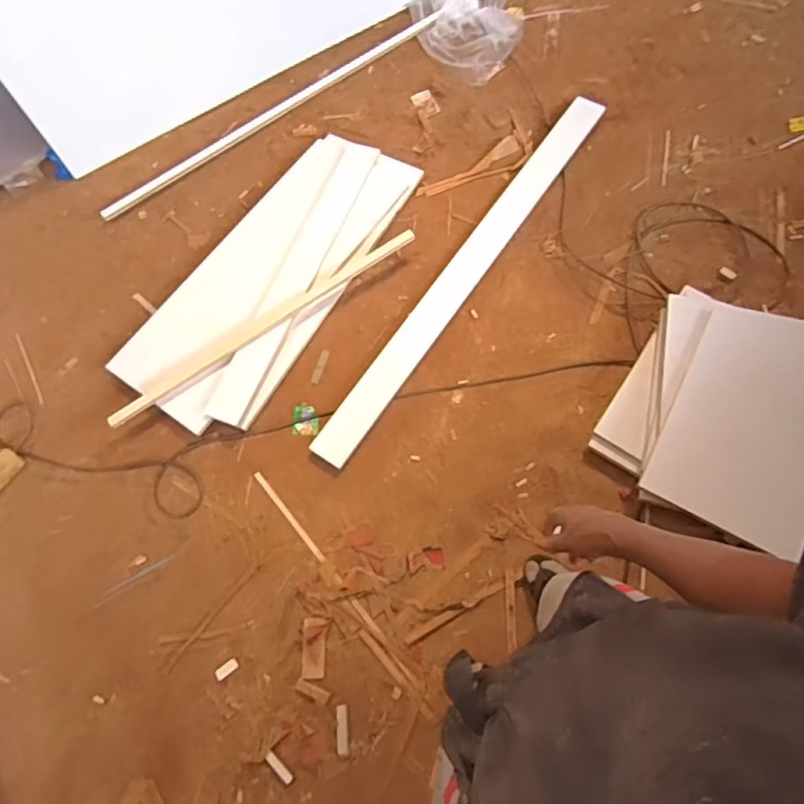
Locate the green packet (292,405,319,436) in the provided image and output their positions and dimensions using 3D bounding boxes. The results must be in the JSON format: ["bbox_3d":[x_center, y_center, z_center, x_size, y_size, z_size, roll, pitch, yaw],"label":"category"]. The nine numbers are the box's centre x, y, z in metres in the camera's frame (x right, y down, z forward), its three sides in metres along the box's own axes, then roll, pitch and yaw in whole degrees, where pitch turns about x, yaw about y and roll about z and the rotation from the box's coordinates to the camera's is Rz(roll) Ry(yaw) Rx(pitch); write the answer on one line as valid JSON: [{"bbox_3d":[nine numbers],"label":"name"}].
[{"bbox_3d":[-0.262,0.051,1.500,0.068,0.011,0.087,-5,70,0],"label":"green packet"}]

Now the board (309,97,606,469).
[{"bbox_3d":[0.201,-0.398,1.620,0.125,0.034,1.391,33,75,13],"label":"board"}]

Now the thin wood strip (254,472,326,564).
[{"bbox_3d":[-0.287,0.291,1.410,0.016,0.005,0.292,-39,73,-11],"label":"thin wood strip"}]

